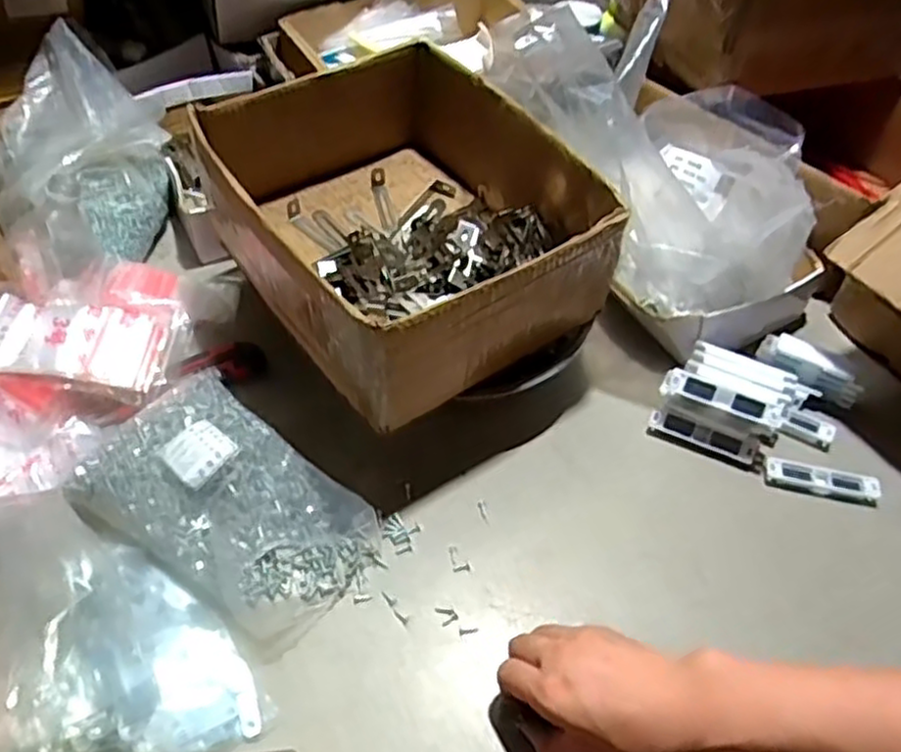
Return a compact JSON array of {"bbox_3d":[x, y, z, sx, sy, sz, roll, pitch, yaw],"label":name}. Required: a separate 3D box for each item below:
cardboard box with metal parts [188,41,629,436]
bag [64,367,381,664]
[{"bbox_3d":[-0.040,-0.137,0.642,0.258,0.117,0.300,-31,59,-24],"label":"cardboard box with metal parts"},{"bbox_3d":[-0.174,0.091,0.585,0.222,0.082,0.147,32,56,21],"label":"bag"}]

